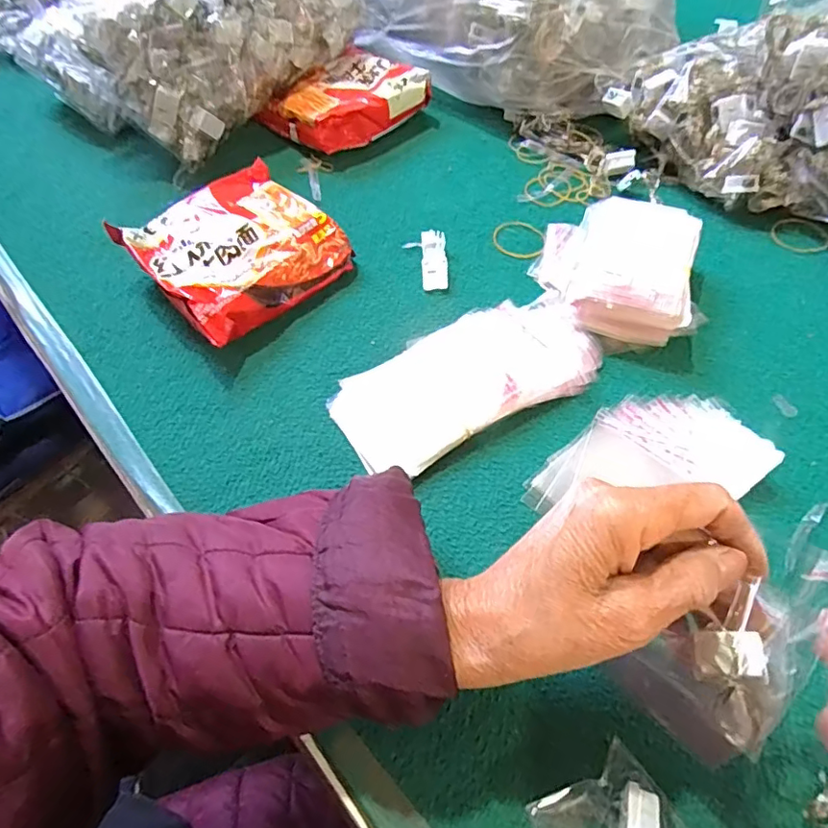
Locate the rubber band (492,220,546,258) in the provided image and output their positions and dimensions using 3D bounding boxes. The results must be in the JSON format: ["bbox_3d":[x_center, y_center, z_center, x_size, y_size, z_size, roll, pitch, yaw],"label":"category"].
[{"bbox_3d":[0.089,-0.149,0.467,0.043,0.004,0.046,-1,57,1],"label":"rubber band"}]

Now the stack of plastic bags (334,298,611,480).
[{"bbox_3d":[0.039,-0.025,0.377,0.184,0.021,0.081,-26,60,-14],"label":"stack of plastic bags"}]

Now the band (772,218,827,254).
[{"bbox_3d":[0.321,-0.147,0.458,0.044,0.005,0.037,28,62,18],"label":"band"}]

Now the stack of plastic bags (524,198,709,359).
[{"bbox_3d":[0.155,-0.109,0.410,0.126,0.041,0.122,17,59,12],"label":"stack of plastic bags"}]

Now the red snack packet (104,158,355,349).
[{"bbox_3d":[-0.135,-0.126,0.431,0.140,0.042,0.132,-40,65,-21],"label":"red snack packet"}]

